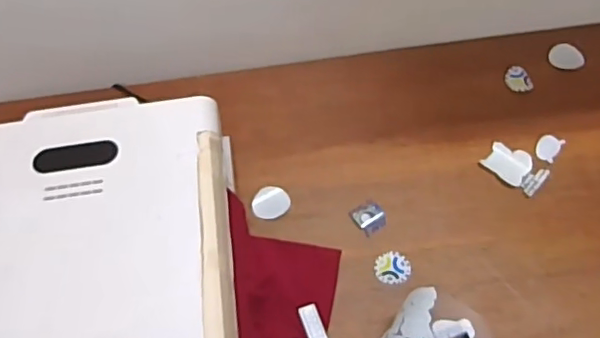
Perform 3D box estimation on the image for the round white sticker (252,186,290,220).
[{"bbox_3d":[-0.048,0.057,0.942,0.061,0.006,0.060,3,59,-5],"label":"round white sticker"}]

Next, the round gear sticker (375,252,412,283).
[{"bbox_3d":[0.146,0.153,0.877,0.053,0.004,0.050,13,61,11],"label":"round gear sticker"}]

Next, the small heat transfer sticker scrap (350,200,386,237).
[{"bbox_3d":[0.115,0.079,0.923,0.047,0.006,0.053,-34,67,-7],"label":"small heat transfer sticker scrap"}]

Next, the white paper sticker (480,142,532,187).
[{"bbox_3d":[0.356,-0.011,0.960,0.073,0.004,0.070,31,65,20],"label":"white paper sticker"}]

